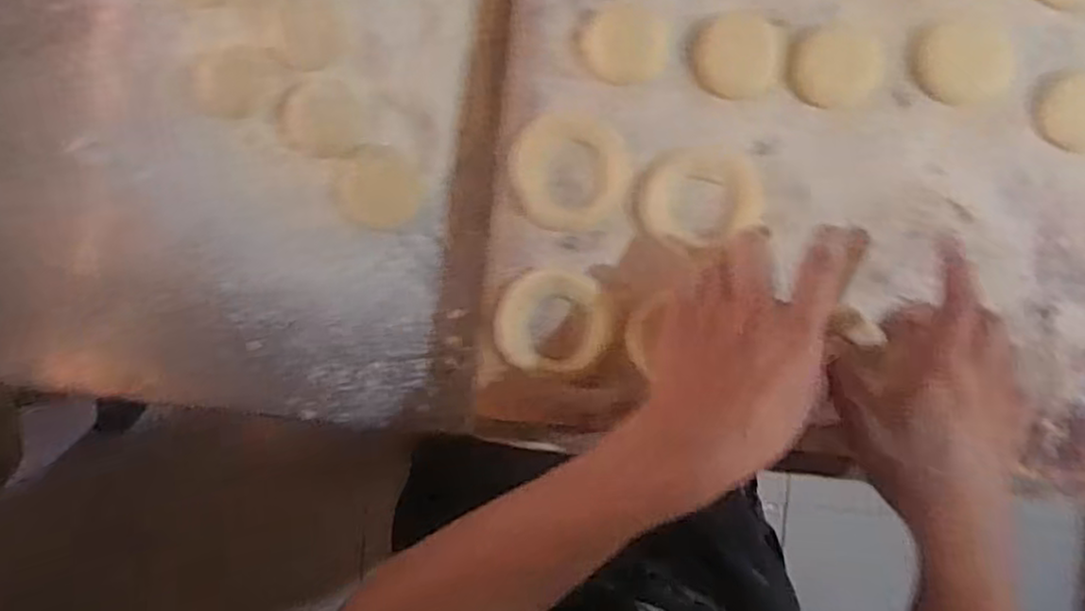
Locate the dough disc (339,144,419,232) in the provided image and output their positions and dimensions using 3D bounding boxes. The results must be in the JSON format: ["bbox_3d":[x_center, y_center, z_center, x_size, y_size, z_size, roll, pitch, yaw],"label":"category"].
[{"bbox_3d":[-0.110,-0.079,0.500,0.052,0.006,0.054,0,90,0],"label":"dough disc"}]

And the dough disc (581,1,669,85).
[{"bbox_3d":[0.049,-0.156,0.446,0.049,0.006,0.047,0,90,0],"label":"dough disc"}]

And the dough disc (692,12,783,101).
[{"bbox_3d":[0.116,-0.148,0.445,0.052,0.005,0.048,0,90,0],"label":"dough disc"}]

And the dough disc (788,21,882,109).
[{"bbox_3d":[0.177,-0.144,0.449,0.054,0.004,0.049,-3,90,0],"label":"dough disc"}]

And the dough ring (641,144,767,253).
[{"bbox_3d":[0.097,-0.065,0.451,0.073,0.011,0.061,-5,90,0],"label":"dough ring"}]

